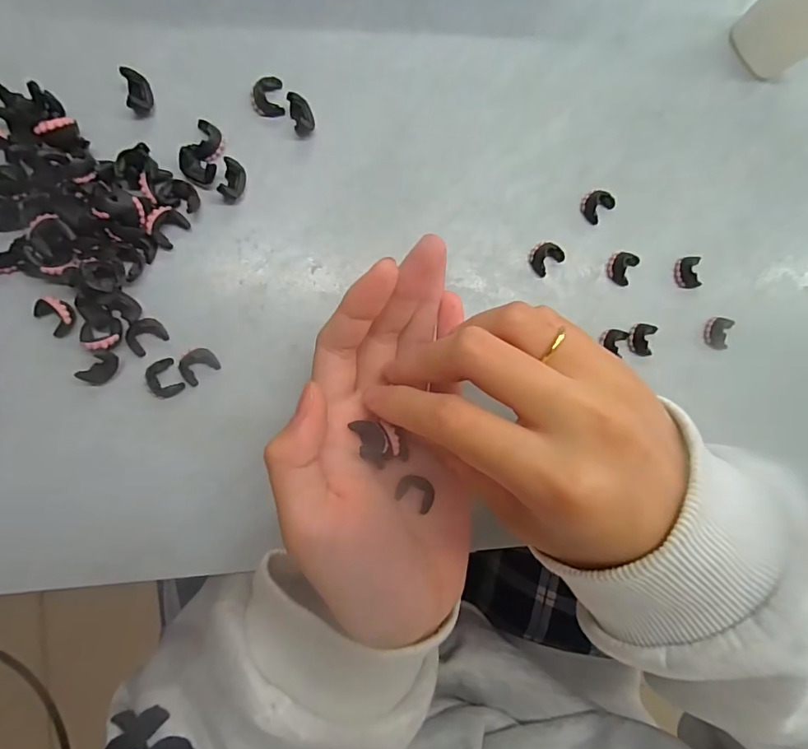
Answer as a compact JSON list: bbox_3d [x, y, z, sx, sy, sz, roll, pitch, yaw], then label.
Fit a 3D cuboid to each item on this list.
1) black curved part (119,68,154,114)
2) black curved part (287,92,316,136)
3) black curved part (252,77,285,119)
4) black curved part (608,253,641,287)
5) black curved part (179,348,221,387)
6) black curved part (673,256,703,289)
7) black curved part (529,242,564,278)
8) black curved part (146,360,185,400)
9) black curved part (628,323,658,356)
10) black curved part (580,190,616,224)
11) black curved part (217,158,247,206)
[{"bbox_3d":[-0.111,-0.119,0.202,0.009,0.008,0.015,-9,90,-9],"label":"black curved part"},{"bbox_3d":[-0.045,-0.116,0.215,0.009,0.008,0.016,-16,91,-8],"label":"black curved part"},{"bbox_3d":[-0.060,-0.123,0.214,0.013,0.004,0.016,-6,90,-9],"label":"black curved part"},{"bbox_3d":[0.110,-0.054,0.241,0.013,0.007,0.016,25,85,-7],"label":"black curved part"},{"bbox_3d":[-0.088,-0.004,0.207,0.016,0.007,0.012,-35,94,-8],"label":"black curved part"},{"bbox_3d":[0.146,-0.052,0.246,0.014,0.006,0.016,-7,90,-9],"label":"black curved part"},{"bbox_3d":[0.070,-0.058,0.236,0.016,0.004,0.014,-41,95,-7],"label":"black curved part"},{"bbox_3d":[-0.102,0.002,0.206,0.013,0.004,0.015,-25,93,-8],"label":"black curved part"},{"bbox_3d":[0.120,-0.017,0.242,0.014,0.007,0.016,10,87,-8],"label":"black curved part"},{"bbox_3d":[0.097,-0.085,0.239,0.018,0.005,0.013,-44,95,-7],"label":"black curved part"},{"bbox_3d":[-0.074,-0.084,0.209,0.009,0.010,0.017,11,87,-8],"label":"black curved part"}]

